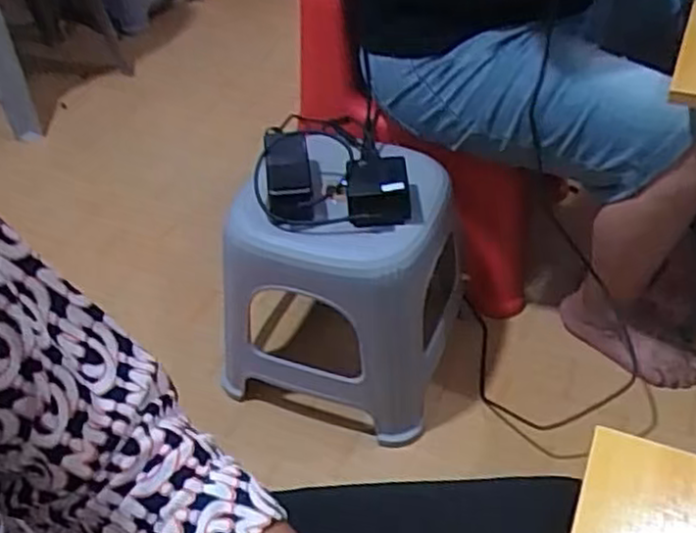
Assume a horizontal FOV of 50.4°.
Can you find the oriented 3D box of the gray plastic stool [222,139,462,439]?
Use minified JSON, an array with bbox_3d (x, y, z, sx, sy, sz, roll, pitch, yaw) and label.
[{"bbox_3d":[-0.001,0.023,1.000,0.273,0.308,0.246,15,46,19],"label":"gray plastic stool"}]

